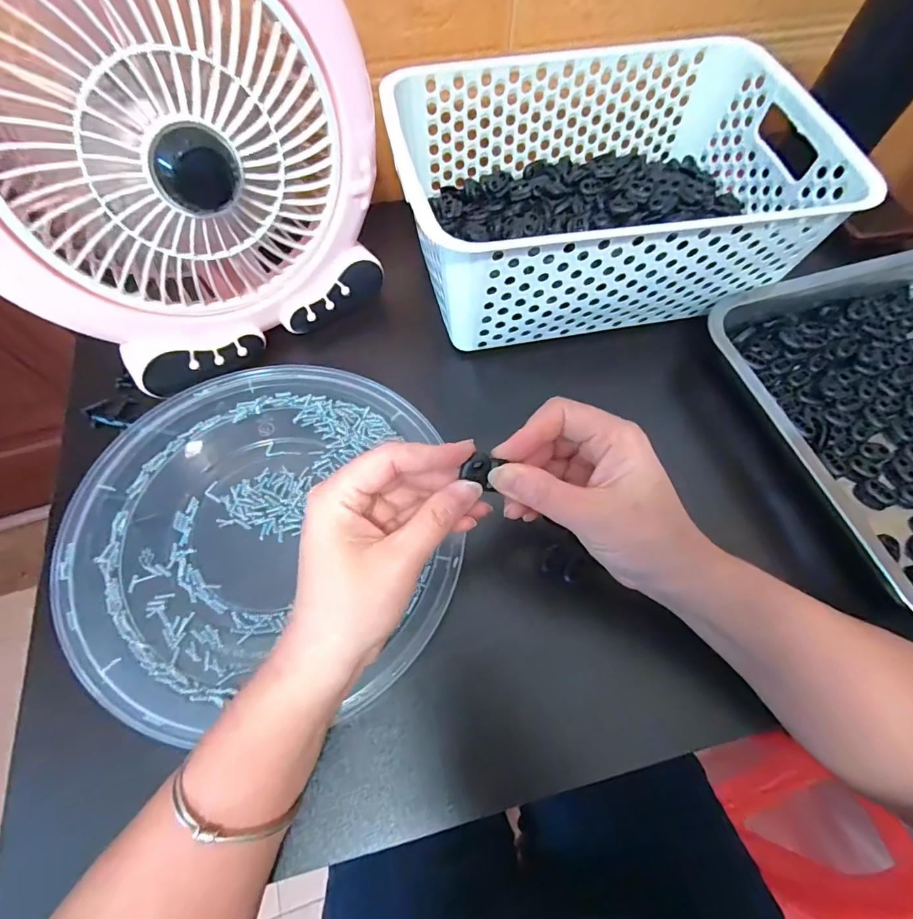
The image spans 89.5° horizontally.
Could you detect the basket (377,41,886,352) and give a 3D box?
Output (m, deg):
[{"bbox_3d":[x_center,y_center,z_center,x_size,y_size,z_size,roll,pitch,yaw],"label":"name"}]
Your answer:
[{"bbox_3d":[0.115,-0.220,0.380,0.318,0.101,0.219,-10,65,-6],"label":"basket"}]

